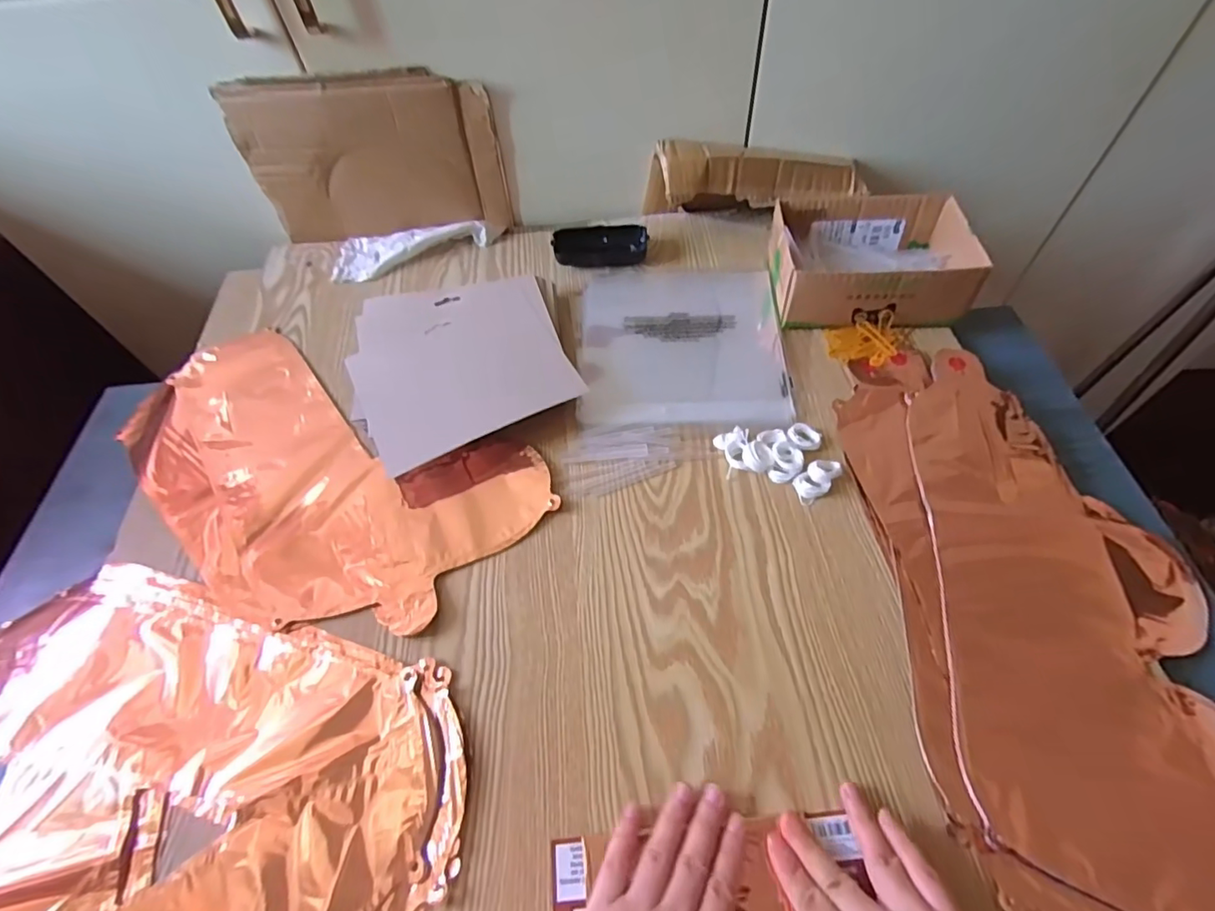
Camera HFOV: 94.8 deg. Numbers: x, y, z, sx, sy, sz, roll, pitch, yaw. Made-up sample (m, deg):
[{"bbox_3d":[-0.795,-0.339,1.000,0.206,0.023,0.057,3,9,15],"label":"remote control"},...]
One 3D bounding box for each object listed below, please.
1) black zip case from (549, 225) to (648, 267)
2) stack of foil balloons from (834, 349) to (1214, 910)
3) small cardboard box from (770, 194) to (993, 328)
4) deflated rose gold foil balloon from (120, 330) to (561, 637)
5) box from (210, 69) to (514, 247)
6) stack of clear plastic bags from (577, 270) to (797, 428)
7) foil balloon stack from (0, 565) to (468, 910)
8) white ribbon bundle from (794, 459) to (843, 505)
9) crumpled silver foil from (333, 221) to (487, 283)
[{"bbox_3d":[-0.007,-0.245,0.656,0.108,0.027,0.044,-9,55,-2],"label":"black zip case"},{"bbox_3d":[0.317,0.097,0.408,0.216,0.018,0.432,-1,55,3],"label":"stack of foil balloons"},{"bbox_3d":[0.265,-0.198,0.576,0.177,0.068,0.137,0,55,3],"label":"small cardboard box"},{"bbox_3d":[-0.279,0.013,0.510,0.425,0.005,0.222,24,60,19],"label":"deflated rose gold foil balloon"},{"bbox_3d":[-0.260,-0.327,0.632,0.272,0.176,0.034,1,56,4],"label":"box"},{"bbox_3d":[0.075,-0.121,0.579,0.203,0.008,0.220,-1,55,3],"label":"stack of clear plastic bags"},{"bbox_3d":[-0.308,0.217,0.369,0.364,0.013,0.369,-33,60,-18],"label":"foil balloon stack"},{"bbox_3d":[0.177,0.019,0.471,0.045,0.014,0.025,-34,60,-18],"label":"white ribbon bundle"},{"bbox_3d":[-0.237,-0.246,0.669,0.178,0.025,0.077,-3,55,1],"label":"crumpled silver foil"}]

